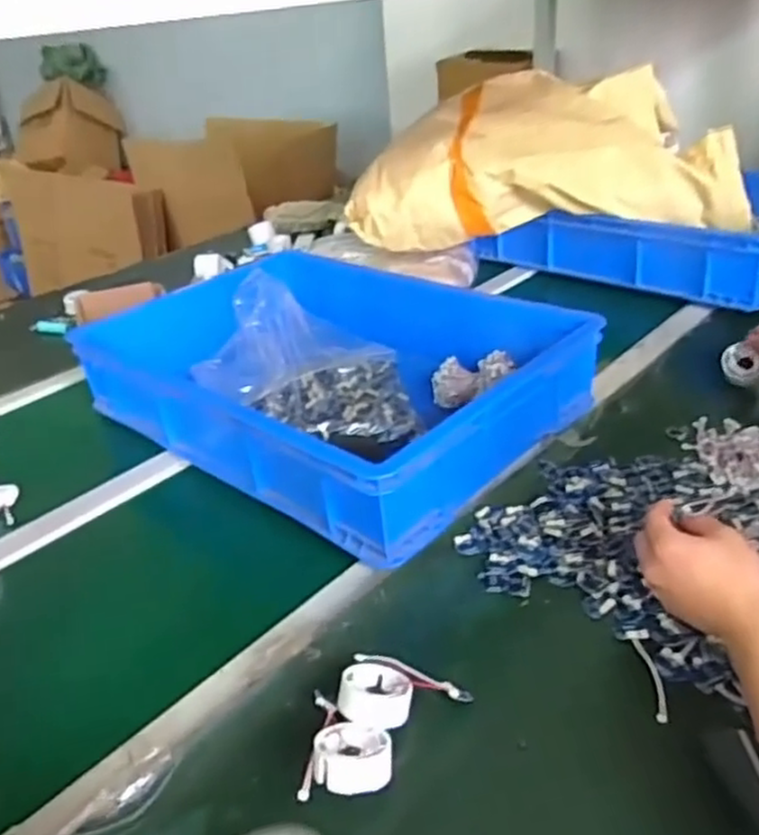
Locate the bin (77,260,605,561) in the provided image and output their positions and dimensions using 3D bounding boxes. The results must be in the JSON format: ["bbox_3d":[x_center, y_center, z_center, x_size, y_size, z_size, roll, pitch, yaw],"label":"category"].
[{"bbox_3d":[-0.065,-0.073,0.940,0.565,0.141,0.397,22,40,37],"label":"bin"}]

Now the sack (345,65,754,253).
[{"bbox_3d":[0.282,-0.455,1.285,0.660,0.230,0.263,-1,31,5],"label":"sack"}]

